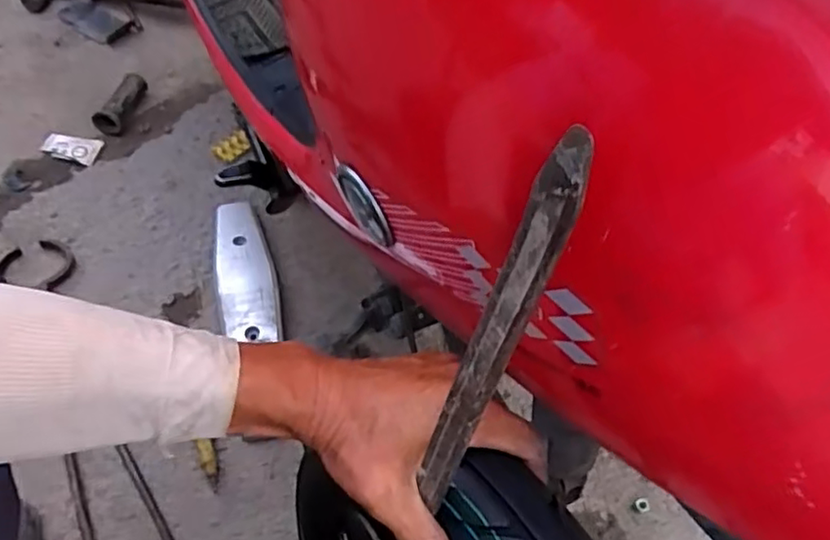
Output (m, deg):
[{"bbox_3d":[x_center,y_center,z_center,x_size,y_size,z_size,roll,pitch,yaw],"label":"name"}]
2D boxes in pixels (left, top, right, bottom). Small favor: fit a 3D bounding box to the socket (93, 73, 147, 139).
[{"bbox_3d":[-0.470,-0.266,1.044,0.035,0.033,0.120,18,66,10],"label":"socket"}]

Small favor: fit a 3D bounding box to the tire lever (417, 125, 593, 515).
[{"bbox_3d":[0.029,0.035,0.263,0.017,0.207,0.005,37,45,23],"label":"tire lever"}]

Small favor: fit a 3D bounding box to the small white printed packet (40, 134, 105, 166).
[{"bbox_3d":[-0.532,-0.191,1.005,0.081,0.019,0.048,14,55,1],"label":"small white printed packet"}]

